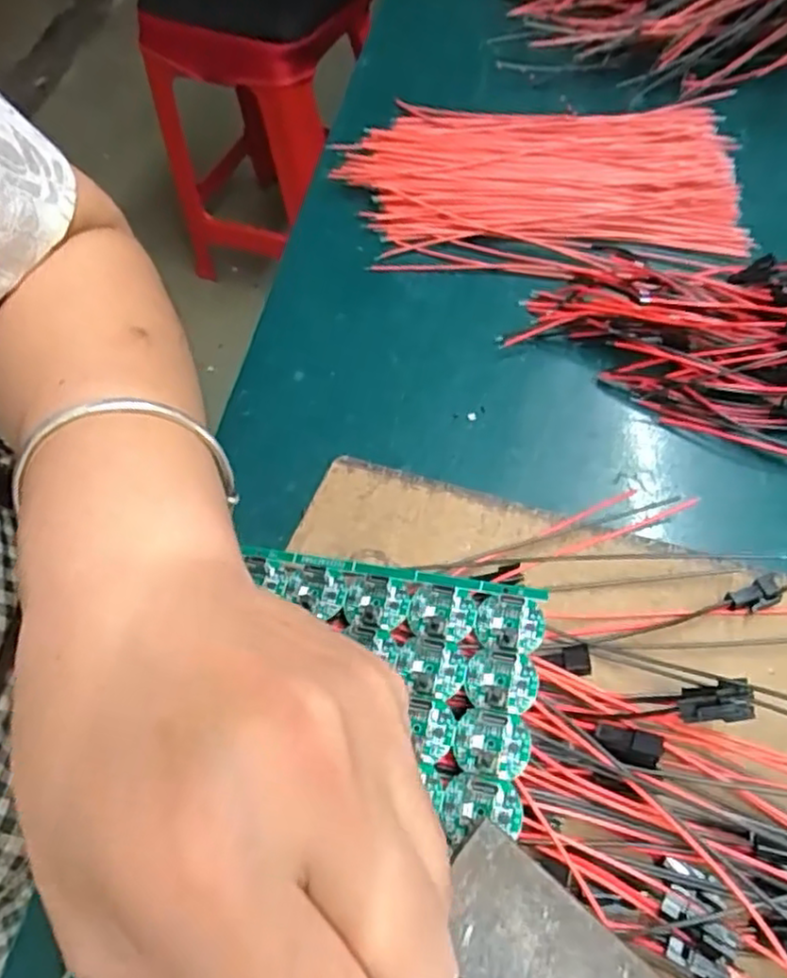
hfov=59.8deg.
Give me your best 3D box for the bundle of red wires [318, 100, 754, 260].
[{"bbox_3d":[0.071,-0.167,0.351,0.196,0.009,0.109,5,58,7],"label":"bundle of red wires"}]

